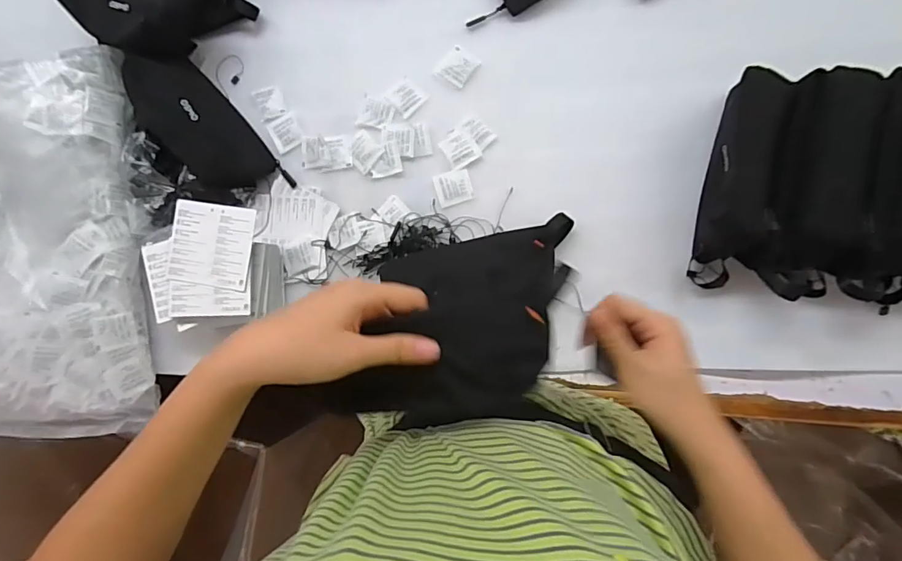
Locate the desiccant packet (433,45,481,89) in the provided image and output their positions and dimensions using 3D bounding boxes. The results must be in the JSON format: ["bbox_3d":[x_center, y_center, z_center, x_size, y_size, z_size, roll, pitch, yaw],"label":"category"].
[{"bbox_3d":[0.007,-0.254,0.576,0.042,0.004,0.042,41,93,7],"label":"desiccant packet"}]

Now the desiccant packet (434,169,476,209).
[{"bbox_3d":[0.003,-0.108,0.565,0.040,0.004,0.038,-17,85,6],"label":"desiccant packet"}]

